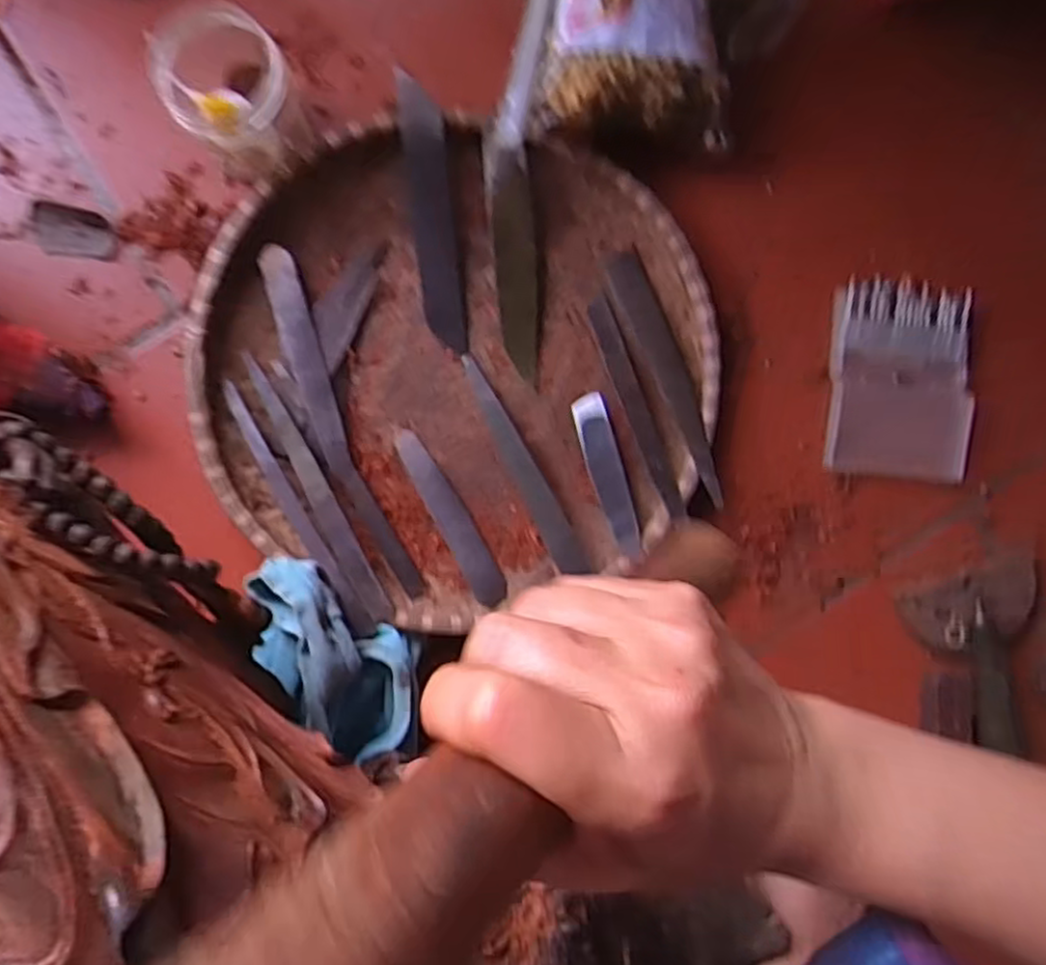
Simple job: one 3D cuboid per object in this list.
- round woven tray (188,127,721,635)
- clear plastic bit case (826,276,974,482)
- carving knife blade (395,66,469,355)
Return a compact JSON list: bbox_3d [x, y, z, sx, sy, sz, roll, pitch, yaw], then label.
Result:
[{"bbox_3d":[-0.040,-0.079,0.482,0.332,0.037,0.310,0,87,-4],"label":"round woven tray"},{"bbox_3d":[0.268,-0.074,0.511,0.097,0.019,0.136,7,87,-4],"label":"clear plastic bit case"},{"bbox_3d":[-0.061,-0.180,0.488,0.029,0.009,0.177,-9,97,-4],"label":"carving knife blade"}]

